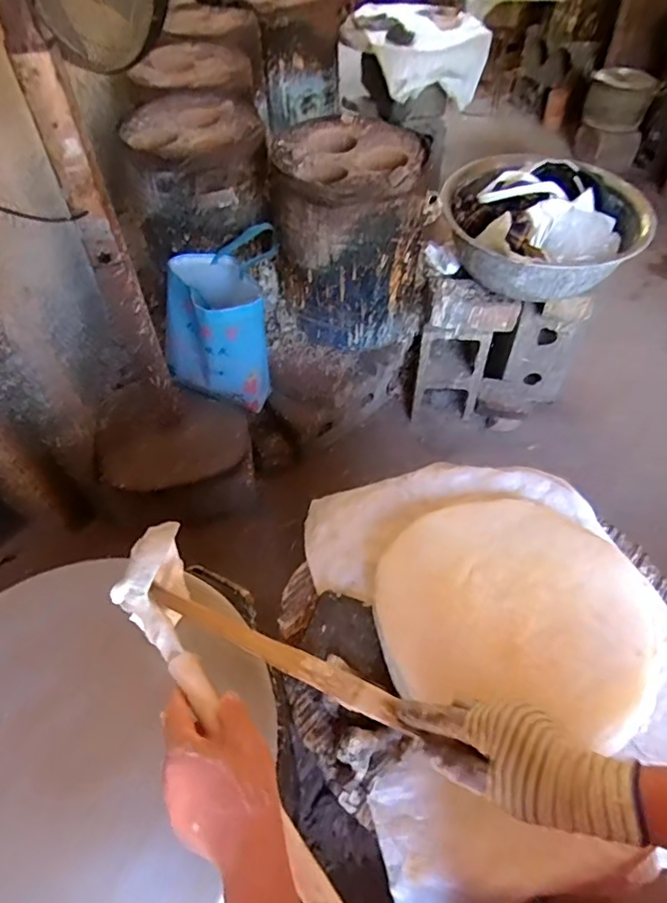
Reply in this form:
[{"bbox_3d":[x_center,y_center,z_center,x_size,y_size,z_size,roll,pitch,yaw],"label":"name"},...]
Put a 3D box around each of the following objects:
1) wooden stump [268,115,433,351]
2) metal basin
[{"bbox_3d":[0.056,-0.561,1.501,0.418,0.472,0.359,1,49,-1],"label":"wooden stump"},{"bbox_3d":[0.546,-0.596,1.507,0.512,0.227,0.512,1,49,-1],"label":"metal basin"}]

